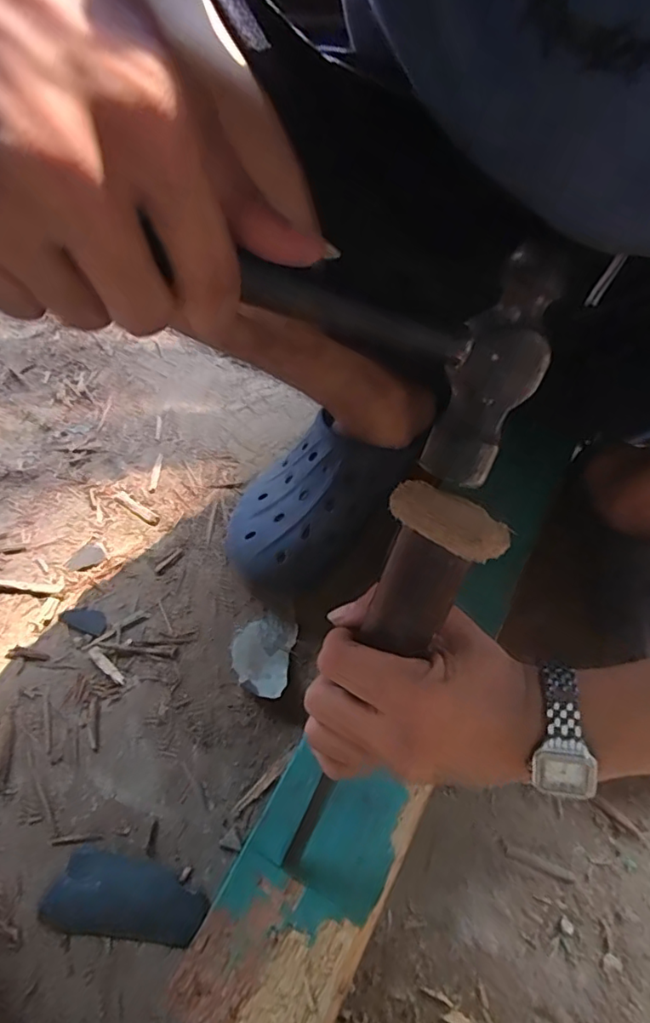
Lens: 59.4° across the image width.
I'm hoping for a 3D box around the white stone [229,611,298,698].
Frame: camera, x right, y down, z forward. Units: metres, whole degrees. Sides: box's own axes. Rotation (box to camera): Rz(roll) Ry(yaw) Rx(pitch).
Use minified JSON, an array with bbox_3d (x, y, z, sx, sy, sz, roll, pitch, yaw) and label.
[{"bbox_3d":[-0.054,0.117,0.476,0.051,0.014,0.070,8,61,5],"label":"white stone"}]

